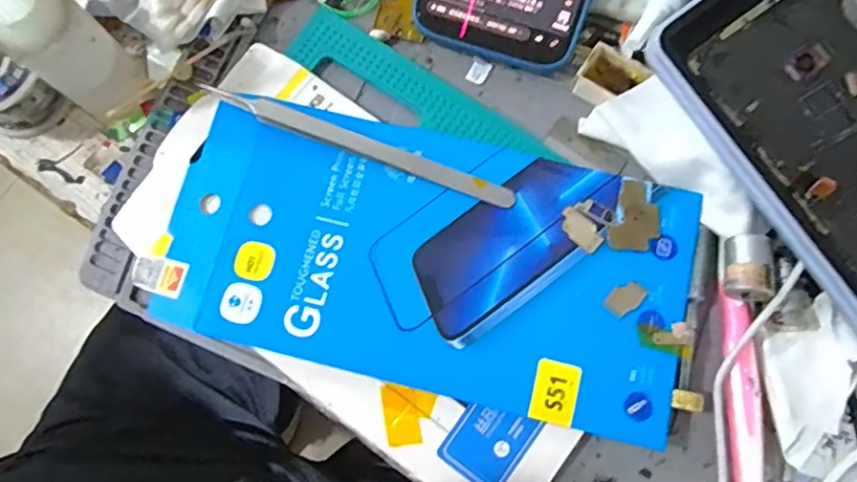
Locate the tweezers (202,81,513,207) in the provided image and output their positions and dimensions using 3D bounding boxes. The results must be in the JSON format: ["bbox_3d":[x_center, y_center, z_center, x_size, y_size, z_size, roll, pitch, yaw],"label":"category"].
[{"bbox_3d":[-0.034,-0.046,0.278,0.153,0.010,0.012,20,80,4],"label":"tweezers"}]

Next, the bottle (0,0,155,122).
[{"bbox_3d":[-0.156,-0.087,0.244,0.032,0.102,0.027,-38,81,-6],"label":"bottle"}]

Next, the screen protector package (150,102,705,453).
[{"bbox_3d":[-0.001,0.008,0.267,0.231,0.014,0.113,13,80,3],"label":"screen protector package"}]

